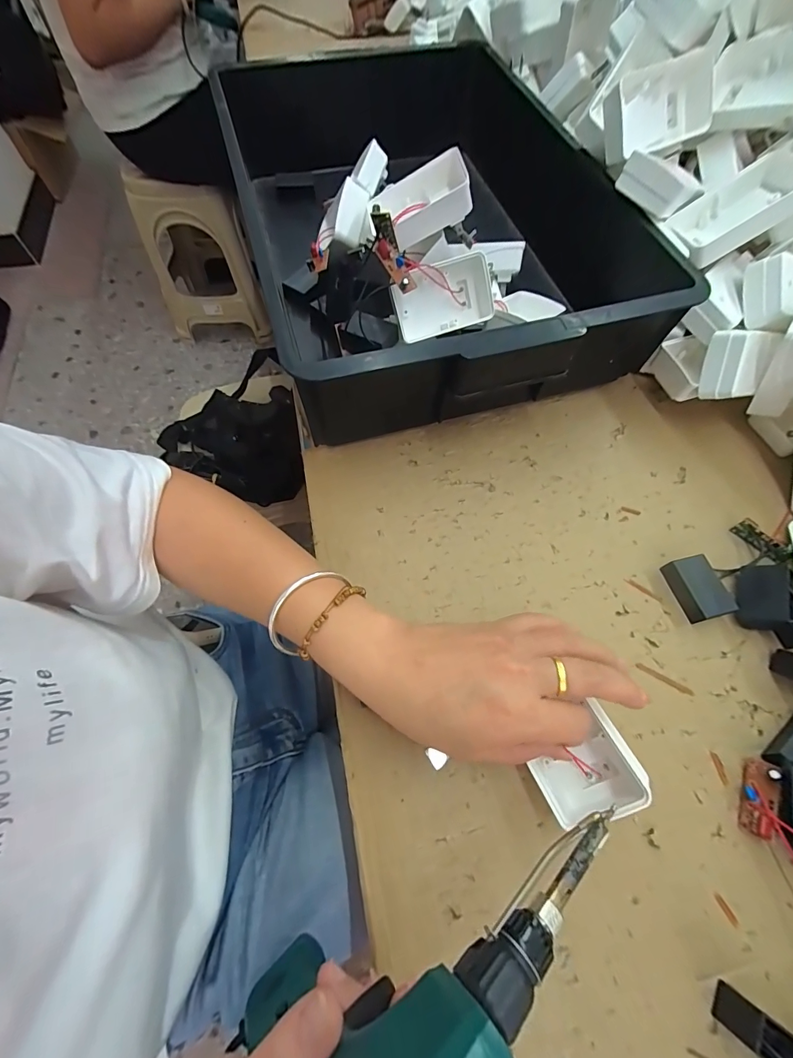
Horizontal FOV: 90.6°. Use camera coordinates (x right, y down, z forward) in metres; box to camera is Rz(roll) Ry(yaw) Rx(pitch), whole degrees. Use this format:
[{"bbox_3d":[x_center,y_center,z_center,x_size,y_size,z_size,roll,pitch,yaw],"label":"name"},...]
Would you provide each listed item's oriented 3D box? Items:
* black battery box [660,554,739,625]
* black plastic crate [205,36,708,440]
[{"bbox_3d":[0.237,0.047,0.309,0.029,0.018,0.047,-13,65,-8],"label":"black battery box"},{"bbox_3d":[0.021,-0.337,0.426,0.329,0.115,0.536,-12,65,-8],"label":"black plastic crate"}]

